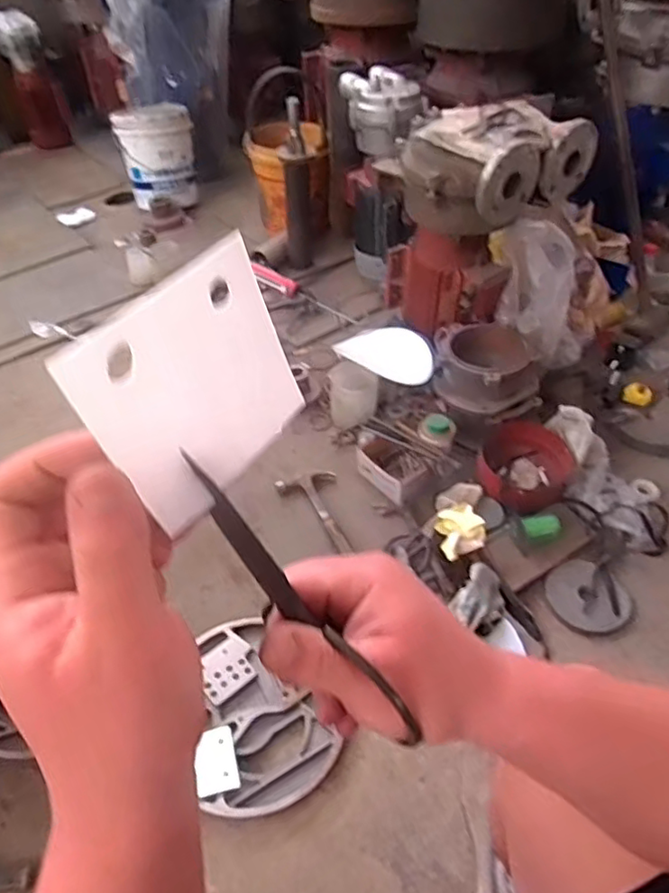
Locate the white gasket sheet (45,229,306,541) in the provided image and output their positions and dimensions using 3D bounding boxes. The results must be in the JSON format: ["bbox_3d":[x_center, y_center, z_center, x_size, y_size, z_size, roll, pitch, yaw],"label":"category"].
[{"bbox_3d":[-0.053,-0.024,0.249,0.006,0.086,0.089,16,52,41],"label":"white gasket sheet"}]

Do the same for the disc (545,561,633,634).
[{"bbox_3d":[0.509,0.297,1.229,0.157,0.010,0.156,6,49,-7],"label":"disc"}]

